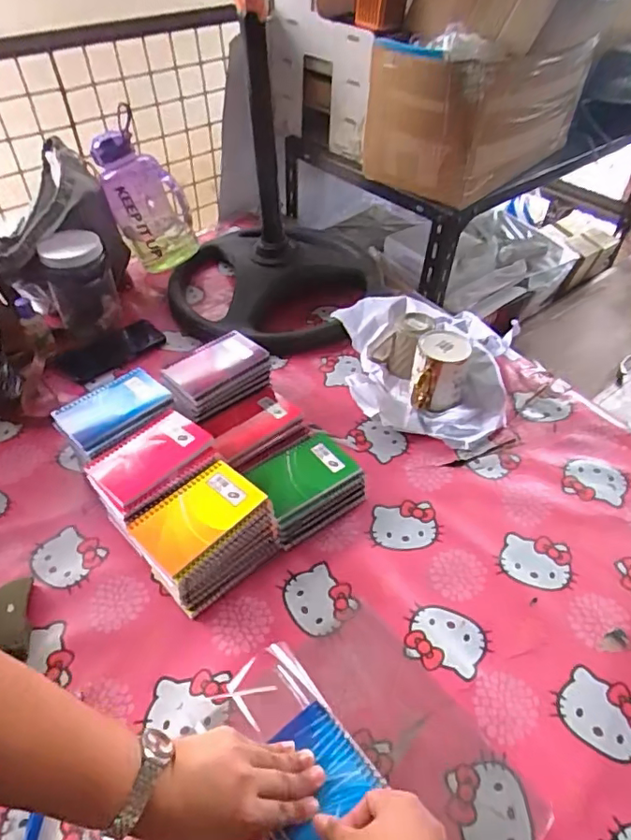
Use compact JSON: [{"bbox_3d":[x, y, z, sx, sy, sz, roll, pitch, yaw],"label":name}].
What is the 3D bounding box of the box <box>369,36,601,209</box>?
[{"bbox_3d":[0.286,-0.573,0.999,0.385,0.209,0.261,-35,55,-29],"label":"box"}]

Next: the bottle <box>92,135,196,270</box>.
[{"bbox_3d":[-0.330,-0.418,1.042,0.125,0.256,0.109,-2,41,31],"label":"bottle"}]

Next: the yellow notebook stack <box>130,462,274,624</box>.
[{"bbox_3d":[-0.125,0.133,0.619,0.133,0.095,0.099,-33,54,-28],"label":"yellow notebook stack"}]

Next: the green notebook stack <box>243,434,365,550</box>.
[{"bbox_3d":[-0.012,0.084,0.695,0.136,0.053,0.106,-27,52,-24],"label":"green notebook stack"}]

